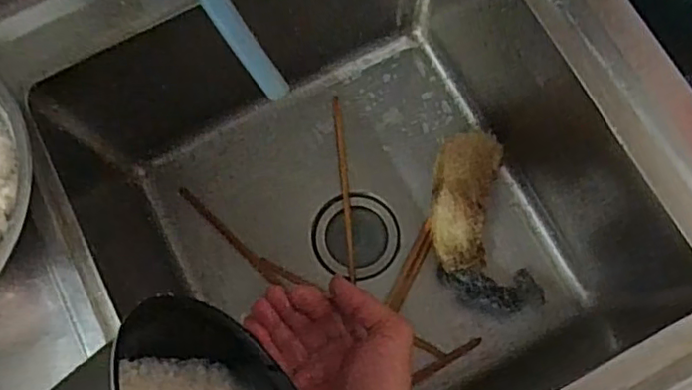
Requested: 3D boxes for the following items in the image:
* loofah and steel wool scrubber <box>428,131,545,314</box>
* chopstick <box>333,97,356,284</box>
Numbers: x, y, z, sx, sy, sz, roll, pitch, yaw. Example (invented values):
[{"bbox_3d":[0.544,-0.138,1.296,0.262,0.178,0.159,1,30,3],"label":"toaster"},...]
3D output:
[{"bbox_3d":[0.167,0.036,0.773,0.115,0.053,0.228,-13,77,-2],"label":"loofah and steel wool scrubber"},{"bbox_3d":[-0.001,-0.013,0.818,0.011,0.015,0.248,-6,76,0],"label":"chopstick"}]

